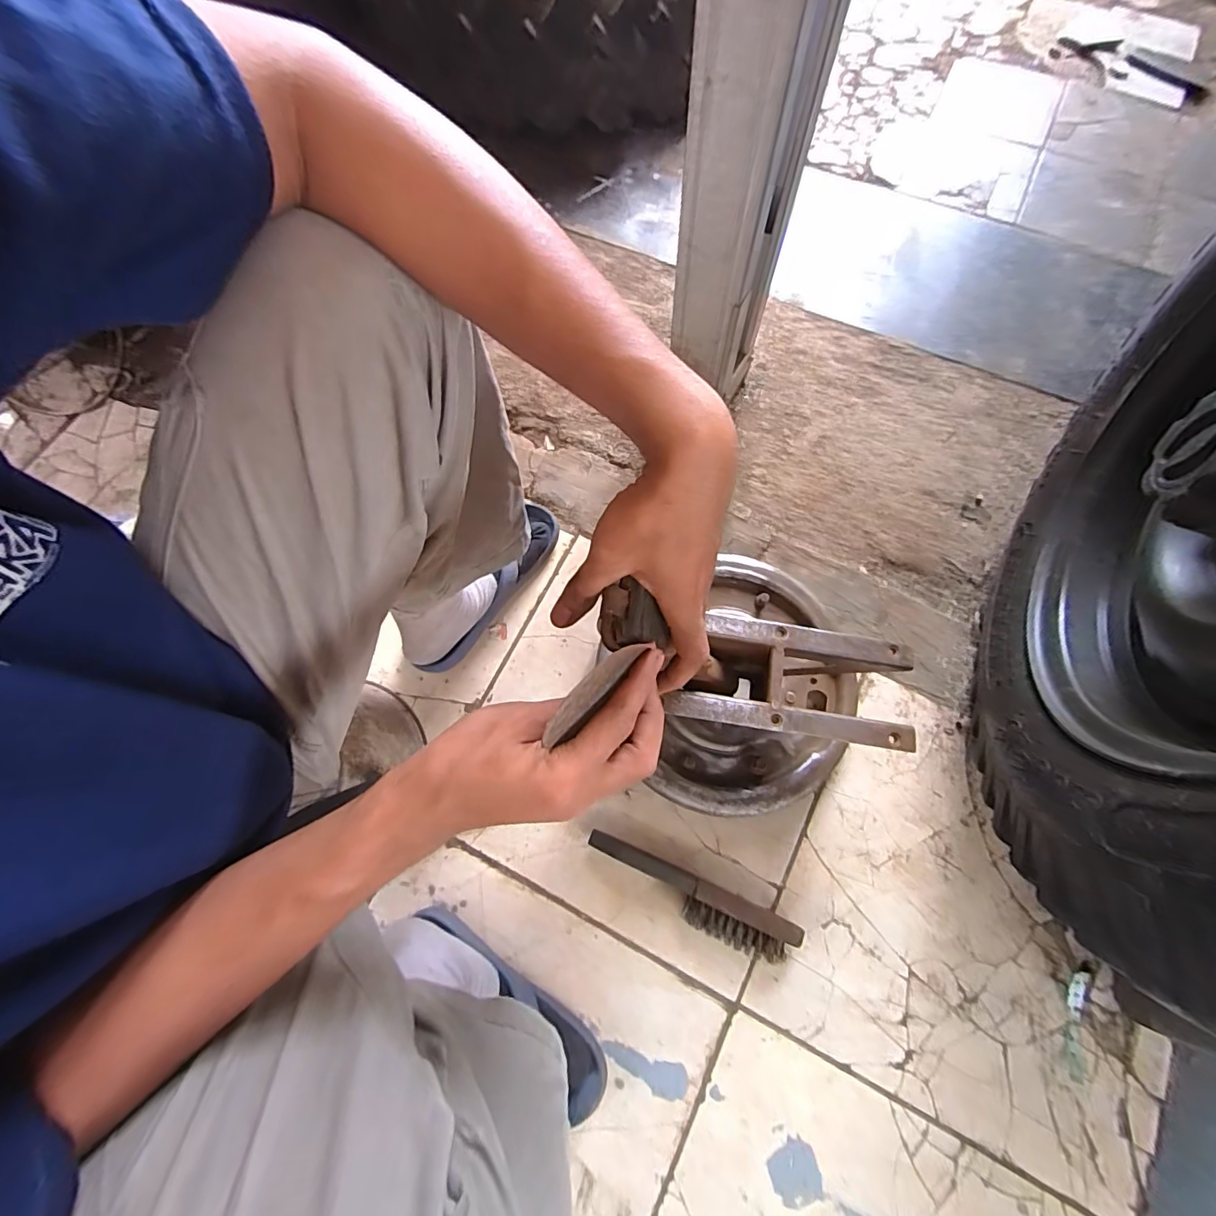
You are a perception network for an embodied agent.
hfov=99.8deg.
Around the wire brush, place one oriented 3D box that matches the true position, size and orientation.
[{"bbox_3d":[0.086,0.313,0.553,0.234,0.030,0.046,22,75,9],"label":"wire brush"}]

